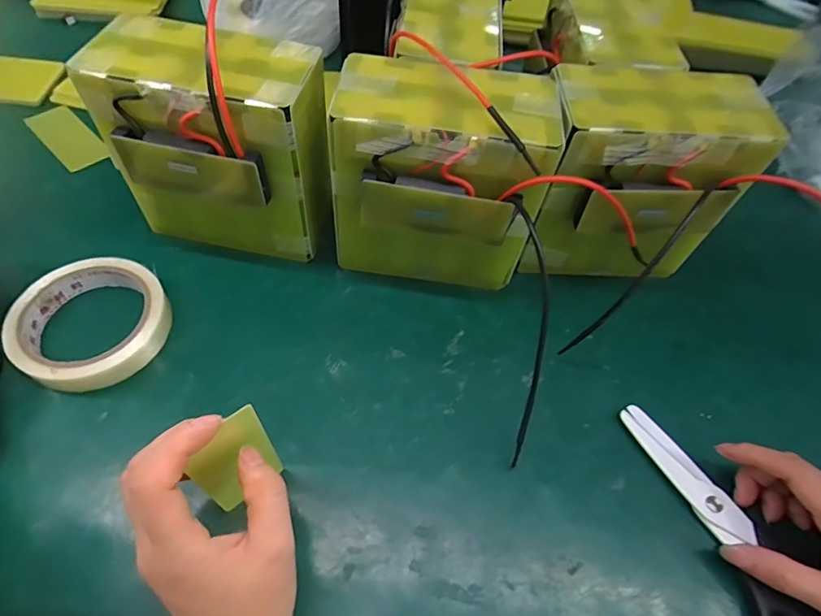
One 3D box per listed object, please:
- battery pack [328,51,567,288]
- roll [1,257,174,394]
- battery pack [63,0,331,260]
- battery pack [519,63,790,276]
[{"bbox_3d":[0.019,-0.089,0.348,0.137,0.153,0.088,9,57,1],"label":"battery pack"},{"bbox_3d":[-0.225,0.010,0.340,0.097,0.023,0.097,2,57,-3],"label":"roll"},{"bbox_3d":[-0.130,-0.119,0.340,0.150,0.176,0.084,11,57,2],"label":"battery pack"},{"bbox_3d":[0.162,-0.090,0.364,0.142,0.140,0.091,0,57,-5],"label":"battery pack"}]

